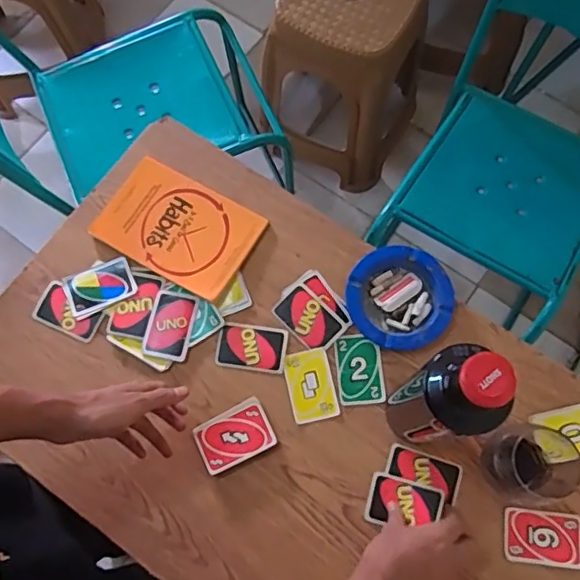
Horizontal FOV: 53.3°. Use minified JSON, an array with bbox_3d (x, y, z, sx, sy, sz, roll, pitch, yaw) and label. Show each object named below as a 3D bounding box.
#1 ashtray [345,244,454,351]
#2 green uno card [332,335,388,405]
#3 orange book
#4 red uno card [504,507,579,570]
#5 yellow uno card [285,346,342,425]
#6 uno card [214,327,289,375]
[{"bbox_3d":[0.136,0.010,0.715,0.124,0.020,0.125,-24,75,-7],"label":"ashtray"},{"bbox_3d":[0.085,0.097,0.706,0.059,0.004,0.082,-6,72,-2],"label":"green uno card"},{"bbox_3d":[-0.143,-0.081,0.751,0.193,0.011,0.130,29,76,9],"label":"orange book"},{"bbox_3d":[0.283,0.276,0.643,0.084,0.005,0.056,5,71,4],"label":"red uno card"},{"bbox_3d":[0.025,0.115,0.700,0.056,0.004,0.085,-13,74,-3],"label":"yellow uno card"},{"bbox_3d":[-0.047,0.073,0.714,0.084,0.004,0.052,6,76,4],"label":"uno card"}]

